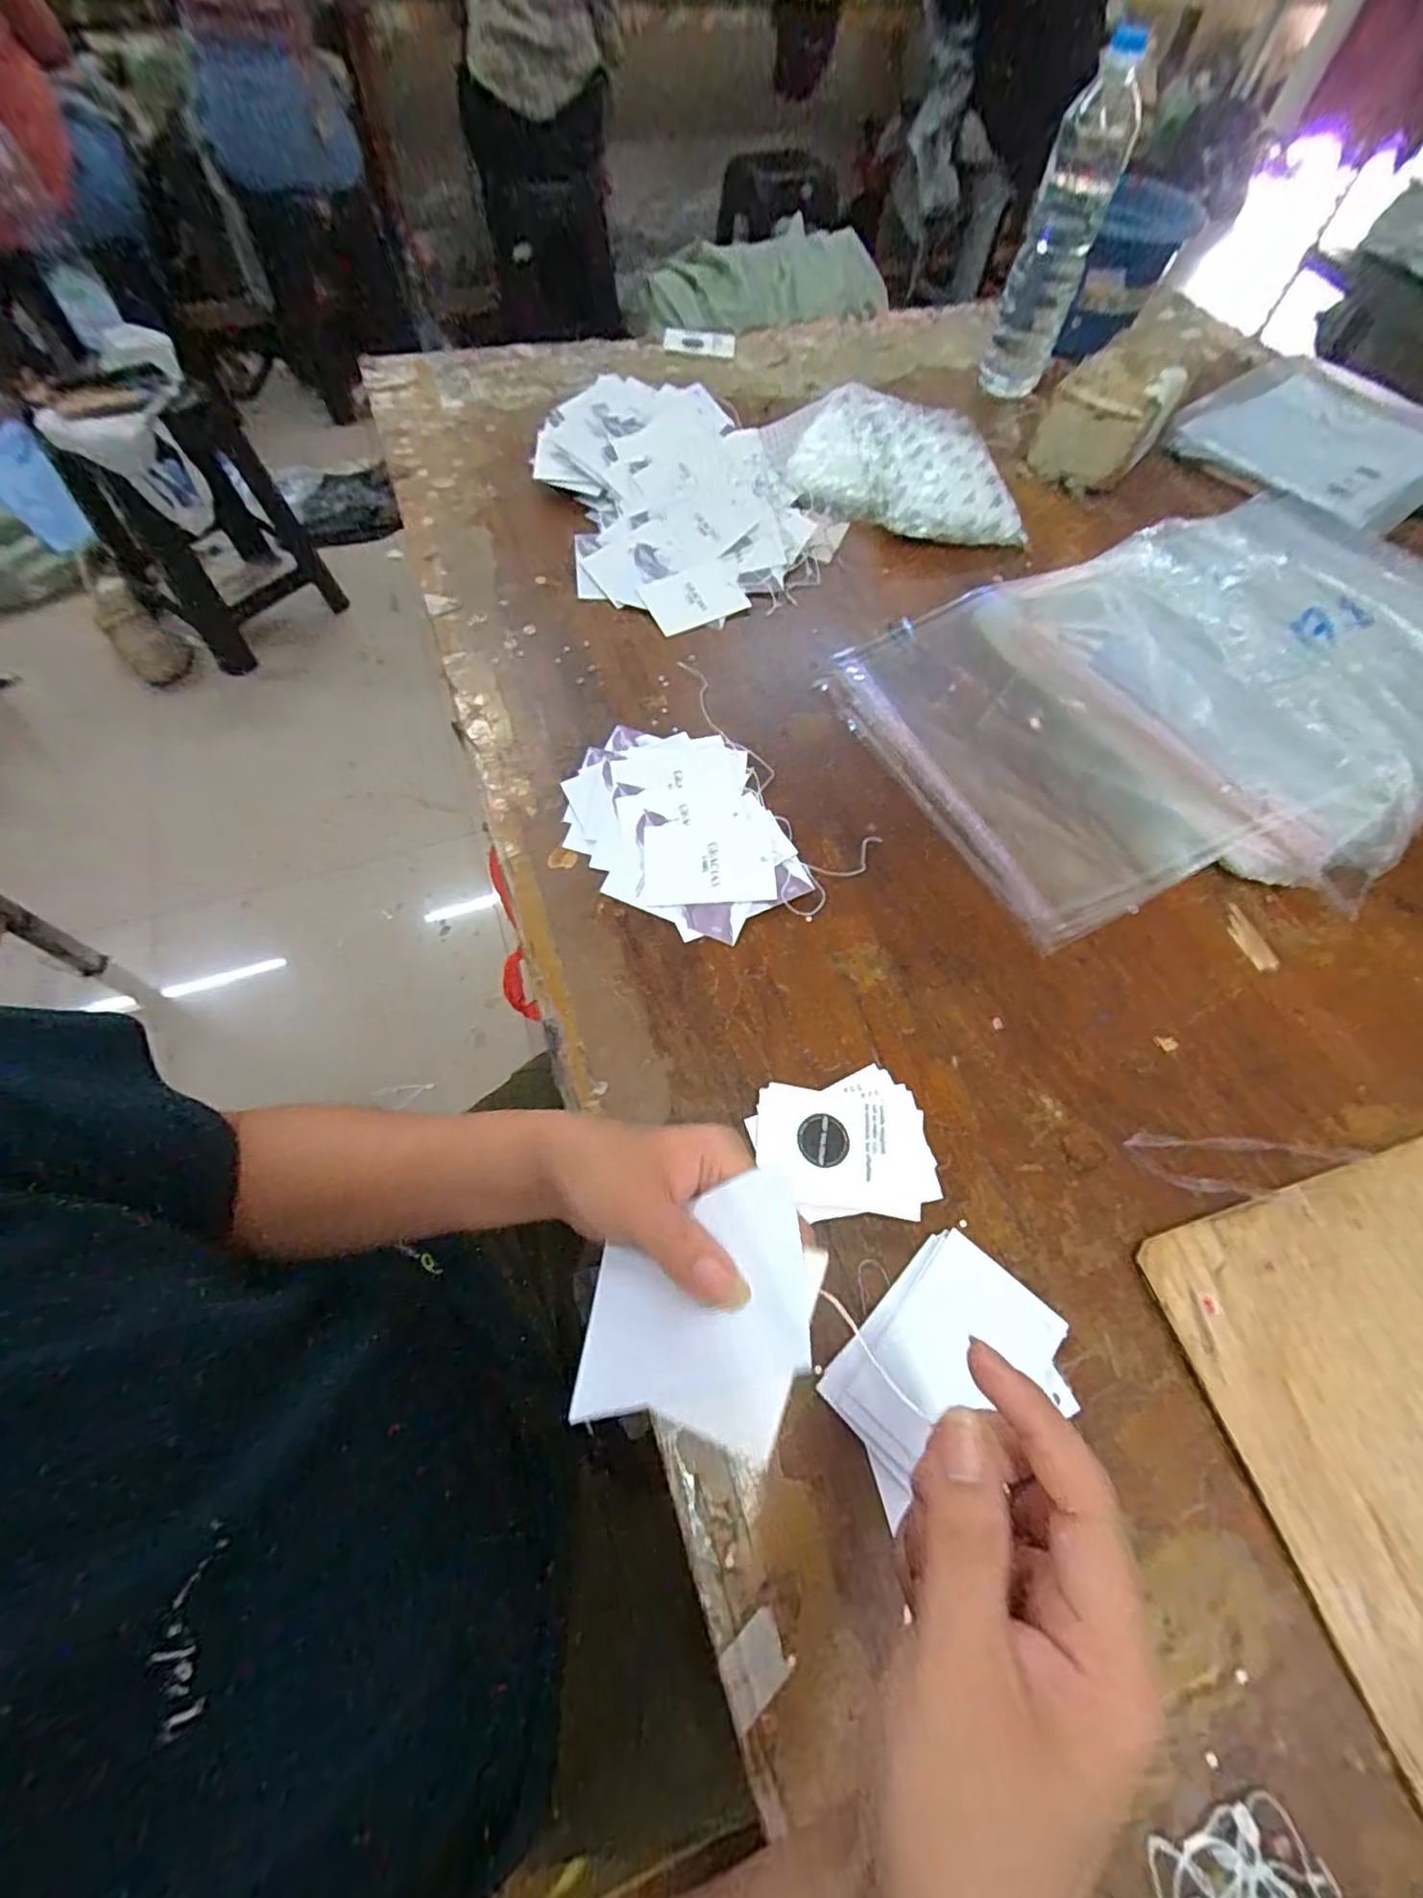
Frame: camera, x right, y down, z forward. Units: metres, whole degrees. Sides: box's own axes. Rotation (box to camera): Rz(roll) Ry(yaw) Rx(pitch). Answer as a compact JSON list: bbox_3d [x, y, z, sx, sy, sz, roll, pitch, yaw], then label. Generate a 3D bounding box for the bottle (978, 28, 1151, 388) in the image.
[{"bbox_3d":[0.379,-0.774,0.719,0.074,0.263,0.074,20,63,7],"label":"bottle"}]

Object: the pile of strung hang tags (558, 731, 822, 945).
[{"bbox_3d":[-0.027,-0.093,0.484,0.144,0.020,0.189,-17,64,-12],"label":"pile of strung hang tags"}]

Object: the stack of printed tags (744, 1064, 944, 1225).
[{"bbox_3d":[0.075,0.115,0.380,0.098,0.018,0.082,-11,63,-8],"label":"stack of printed tags"}]

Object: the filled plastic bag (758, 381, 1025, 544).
[{"bbox_3d":[0.195,-0.523,0.699,0.297,0.046,0.197,19,63,7],"label":"filled plastic bag"}]

